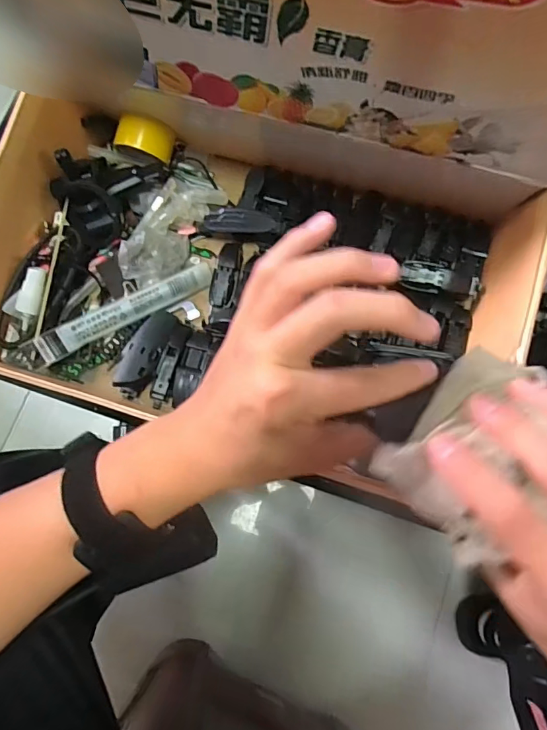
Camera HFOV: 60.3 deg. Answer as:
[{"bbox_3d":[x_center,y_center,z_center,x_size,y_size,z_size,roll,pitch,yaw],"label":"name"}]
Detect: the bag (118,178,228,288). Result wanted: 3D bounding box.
[{"bbox_3d":[-0.097,-0.124,0.427,0.054,0.035,0.110,27,79,8],"label":"bag"}]

